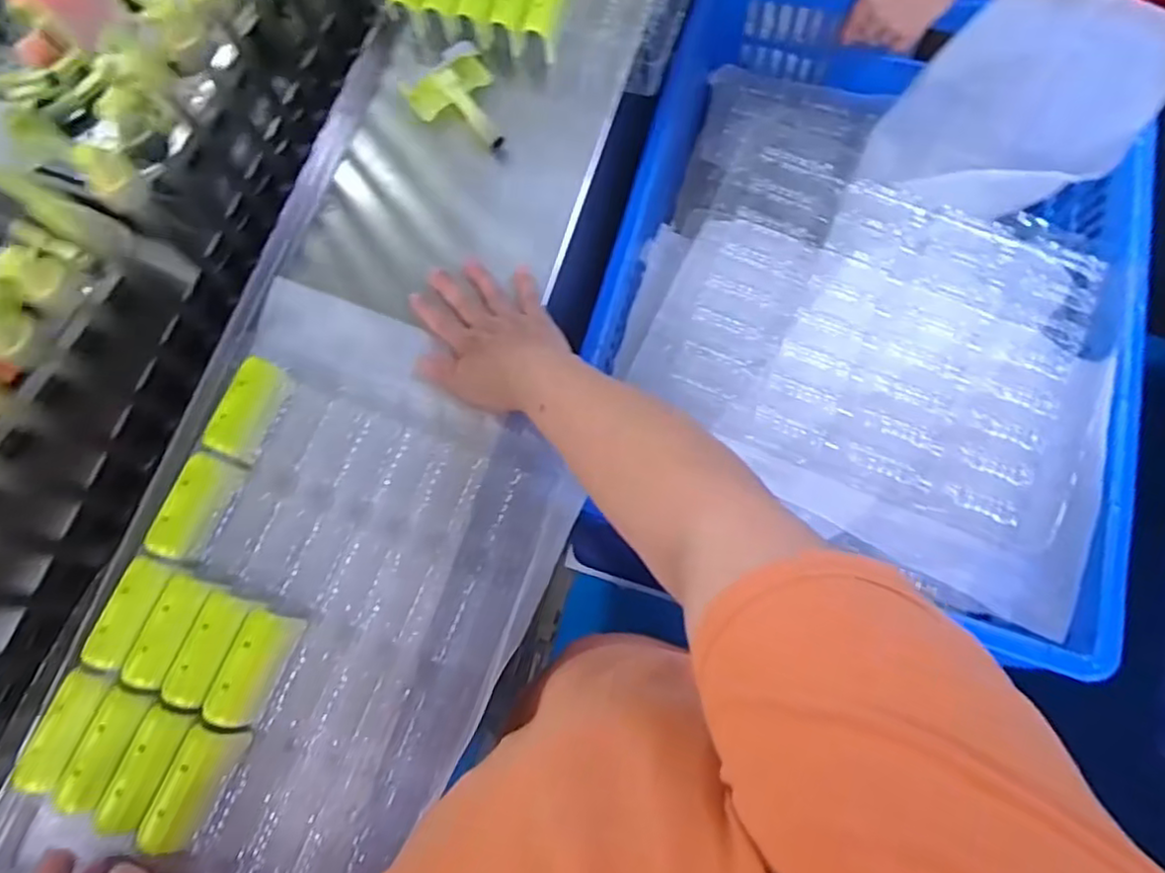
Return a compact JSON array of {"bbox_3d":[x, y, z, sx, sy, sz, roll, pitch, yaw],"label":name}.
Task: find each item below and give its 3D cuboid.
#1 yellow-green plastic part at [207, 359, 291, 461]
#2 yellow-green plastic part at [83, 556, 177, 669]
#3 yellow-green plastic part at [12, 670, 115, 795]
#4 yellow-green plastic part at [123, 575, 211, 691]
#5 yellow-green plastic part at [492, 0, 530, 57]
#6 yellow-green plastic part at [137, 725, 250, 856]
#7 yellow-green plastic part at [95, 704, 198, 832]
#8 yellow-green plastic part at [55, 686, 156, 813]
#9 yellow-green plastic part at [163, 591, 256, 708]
[{"bbox_3d":[-0.257,-0.021,0.522,0.023,0.040,0.076,19,76,6],"label":"yellow-green plastic part"},{"bbox_3d":[-0.319,0.125,0.473,0.029,0.014,0.077,20,76,7],"label":"yellow-green plastic part"},{"bbox_3d":[-0.350,0.200,0.455,0.032,0.014,0.079,16,76,6],"label":"yellow-green plastic part"},{"bbox_3d":[-0.289,0.136,0.467,0.030,0.010,0.075,18,76,6],"label":"yellow-green plastic part"},{"bbox_3d":[-0.062,-0.399,0.621,0.030,0.019,0.085,9,75,4],"label":"yellow-green plastic part"},{"bbox_3d":[-0.256,0.233,0.445,0.033,0.018,0.075,18,76,6],"label":"yellow-green plastic part"},{"bbox_3d":[-0.290,0.220,0.445,0.034,0.013,0.075,18,76,6],"label":"yellow-green plastic part"},{"bbox_3d":[-0.318,0.208,0.448,0.030,0.011,0.078,18,76,6],"label":"yellow-green plastic part"},{"bbox_3d":[-0.260,0.148,0.468,0.033,0.012,0.076,16,76,6],"label":"yellow-green plastic part"}]

